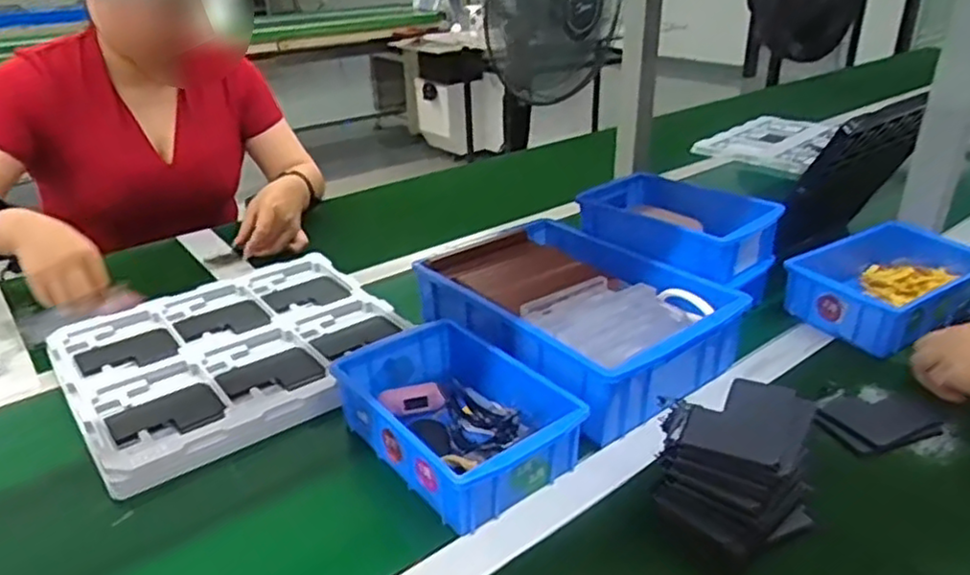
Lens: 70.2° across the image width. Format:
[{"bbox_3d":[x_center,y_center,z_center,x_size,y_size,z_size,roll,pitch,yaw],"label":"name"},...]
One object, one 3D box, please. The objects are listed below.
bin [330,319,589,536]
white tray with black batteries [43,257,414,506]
[{"bbox_3d":[-0.029,0.103,0.591,0.138,0.057,0.208,-23,34,-36],"label":"bin"},{"bbox_3d":[-0.251,0.063,0.715,0.316,0.031,0.283,-21,33,-34],"label":"white tray with black batteries"}]

